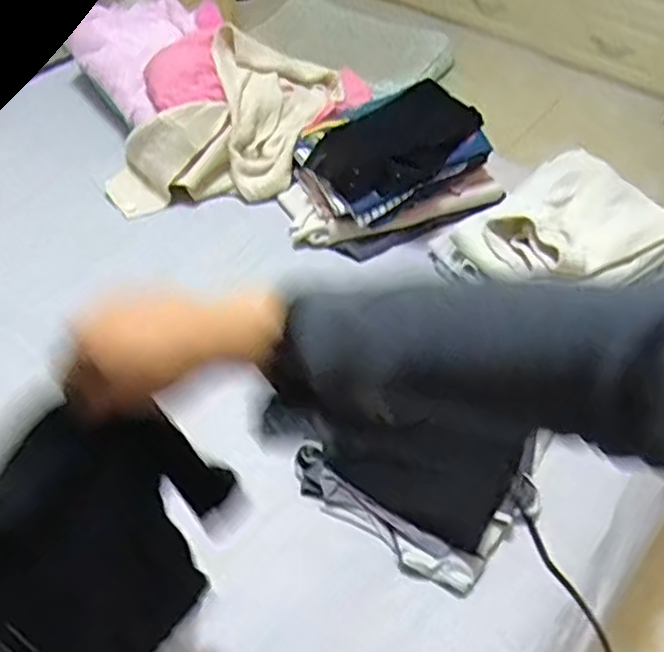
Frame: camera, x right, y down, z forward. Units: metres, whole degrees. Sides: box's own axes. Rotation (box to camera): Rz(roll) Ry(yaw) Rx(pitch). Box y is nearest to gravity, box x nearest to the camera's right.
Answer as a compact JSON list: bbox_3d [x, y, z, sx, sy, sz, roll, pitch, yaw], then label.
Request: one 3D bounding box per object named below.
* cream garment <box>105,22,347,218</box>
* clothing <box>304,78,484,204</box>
[{"bbox_3d":[-0.202,-0.405,1.372,0.329,0.211,0.450,16,51,12],"label":"cream garment"},{"bbox_3d":[0.107,-0.331,1.253,0.298,0.062,0.194,-32,52,-9],"label":"clothing"}]

